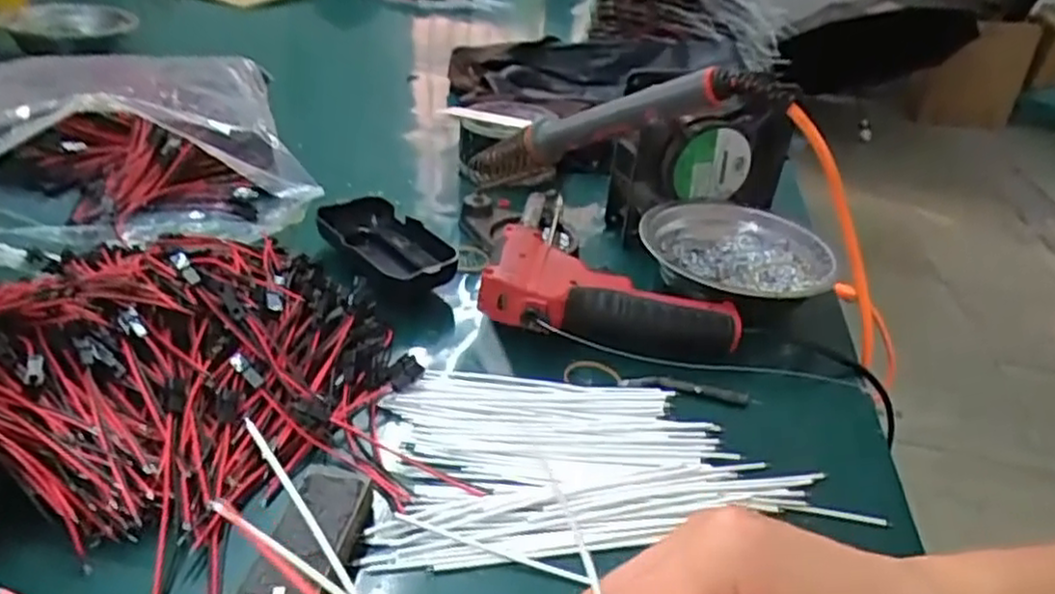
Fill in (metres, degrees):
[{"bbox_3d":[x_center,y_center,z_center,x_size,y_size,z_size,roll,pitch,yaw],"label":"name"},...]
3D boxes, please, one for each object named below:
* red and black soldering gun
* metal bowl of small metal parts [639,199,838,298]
[{"bbox_3d":[0.055,-0.009,0.448,0.147,0.034,0.121,14,33,10],"label":"red and black soldering gun"},{"bbox_3d":[0.139,-0.026,0.494,0.117,0.036,0.114,5,32,-3],"label":"metal bowl of small metal parts"}]

